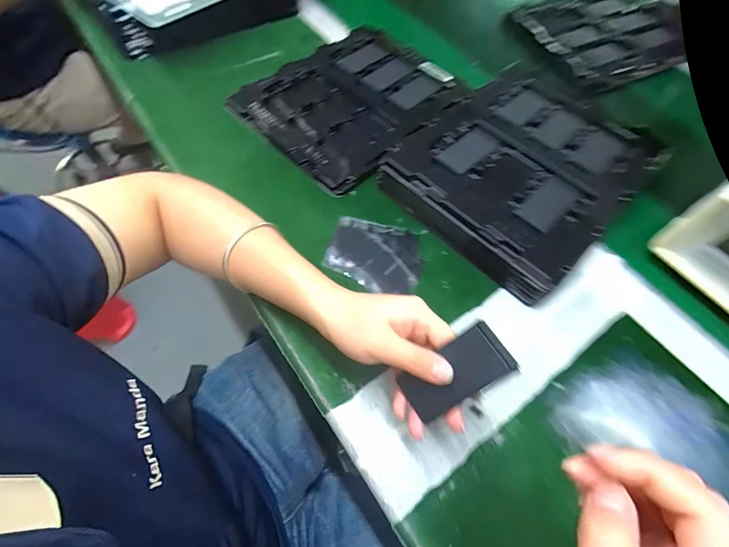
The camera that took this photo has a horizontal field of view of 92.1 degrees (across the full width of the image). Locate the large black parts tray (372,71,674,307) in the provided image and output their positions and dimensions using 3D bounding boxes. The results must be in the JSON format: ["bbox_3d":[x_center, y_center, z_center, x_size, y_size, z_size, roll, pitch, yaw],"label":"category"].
[{"bbox_3d":[0.181,-0.122,0.408,0.274,0.043,0.218,-41,70,-20],"label":"large black parts tray"}]

